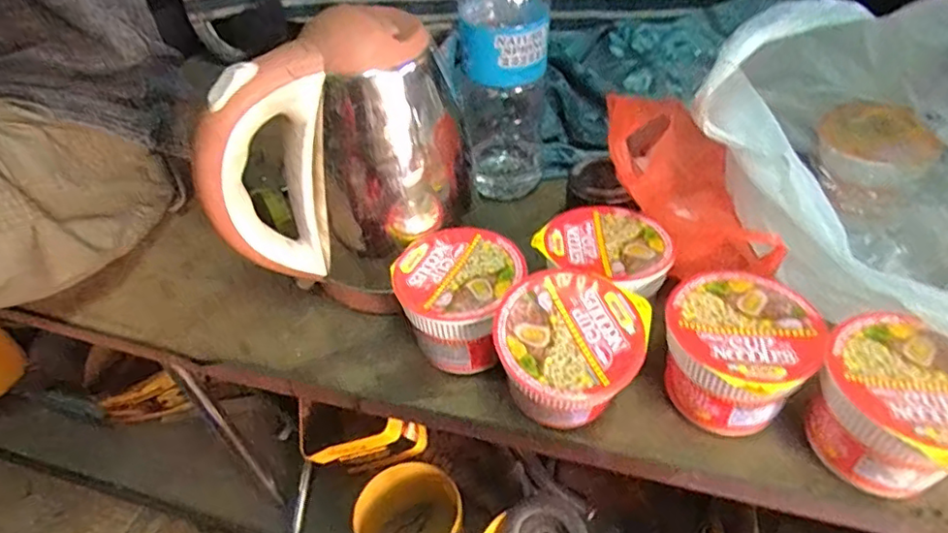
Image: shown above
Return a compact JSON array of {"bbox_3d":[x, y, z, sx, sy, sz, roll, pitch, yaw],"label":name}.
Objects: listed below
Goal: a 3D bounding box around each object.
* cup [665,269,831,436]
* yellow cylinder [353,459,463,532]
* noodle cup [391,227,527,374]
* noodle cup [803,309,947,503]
[{"bbox_3d":[0.169,0.063,0.397,0.089,0.078,0.088,-1,44,1],"label":"cup"},{"bbox_3d":[-0.065,0.277,0.636,0.113,0.070,0.118,-19,46,-17],"label":"yellow cylinder"},{"bbox_3d":[-0.010,0.032,0.449,0.090,0.083,0.088,-1,44,1],"label":"noodle cup"},{"bbox_3d":[0.247,0.089,0.358,0.086,0.076,0.089,-1,44,1],"label":"noodle cup"}]

